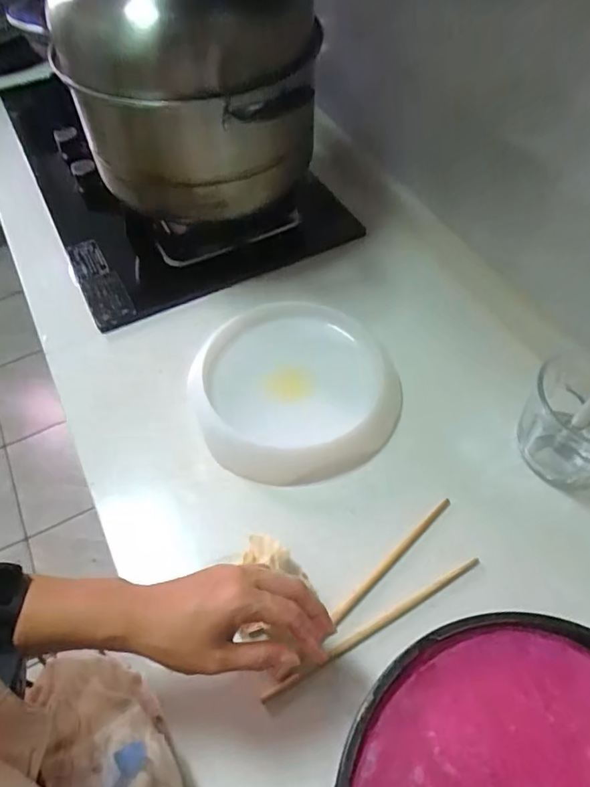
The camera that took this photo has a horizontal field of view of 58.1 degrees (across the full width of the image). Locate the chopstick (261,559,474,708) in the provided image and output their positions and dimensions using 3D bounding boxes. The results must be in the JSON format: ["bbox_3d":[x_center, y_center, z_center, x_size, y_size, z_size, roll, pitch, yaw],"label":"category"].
[{"bbox_3d":[0.075,0.212,0.484,0.232,0.005,0.008,-25,58,-16],"label":"chopstick"}]

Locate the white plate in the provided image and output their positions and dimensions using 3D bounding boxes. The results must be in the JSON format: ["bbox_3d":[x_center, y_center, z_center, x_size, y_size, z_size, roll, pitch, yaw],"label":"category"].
[{"bbox_3d":[-0.005,-0.012,0.615,0.224,0.039,0.218,-1,55,1],"label":"white plate"}]

